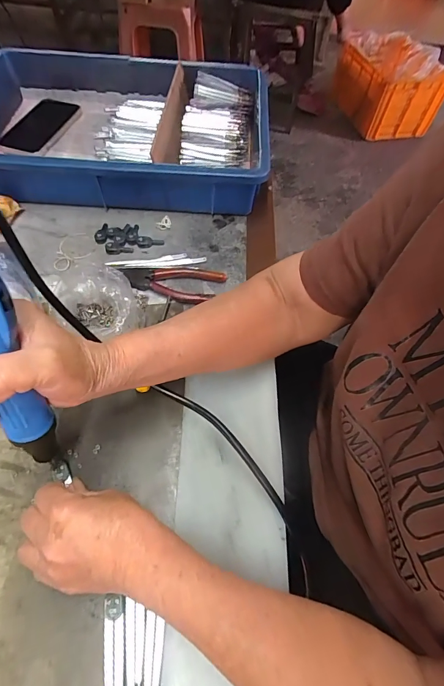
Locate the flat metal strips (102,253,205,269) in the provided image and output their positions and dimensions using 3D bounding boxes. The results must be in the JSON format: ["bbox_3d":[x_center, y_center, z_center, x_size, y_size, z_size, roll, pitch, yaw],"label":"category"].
[{"bbox_3d":[-0.084,-0.101,0.466,0.122,0.008,0.027,-4,56,-8],"label":"flat metal strips"}]

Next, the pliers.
[{"bbox_3d":[-0.063,-0.077,0.452,0.125,0.016,0.049,12,59,3],"label":"pliers"}]

